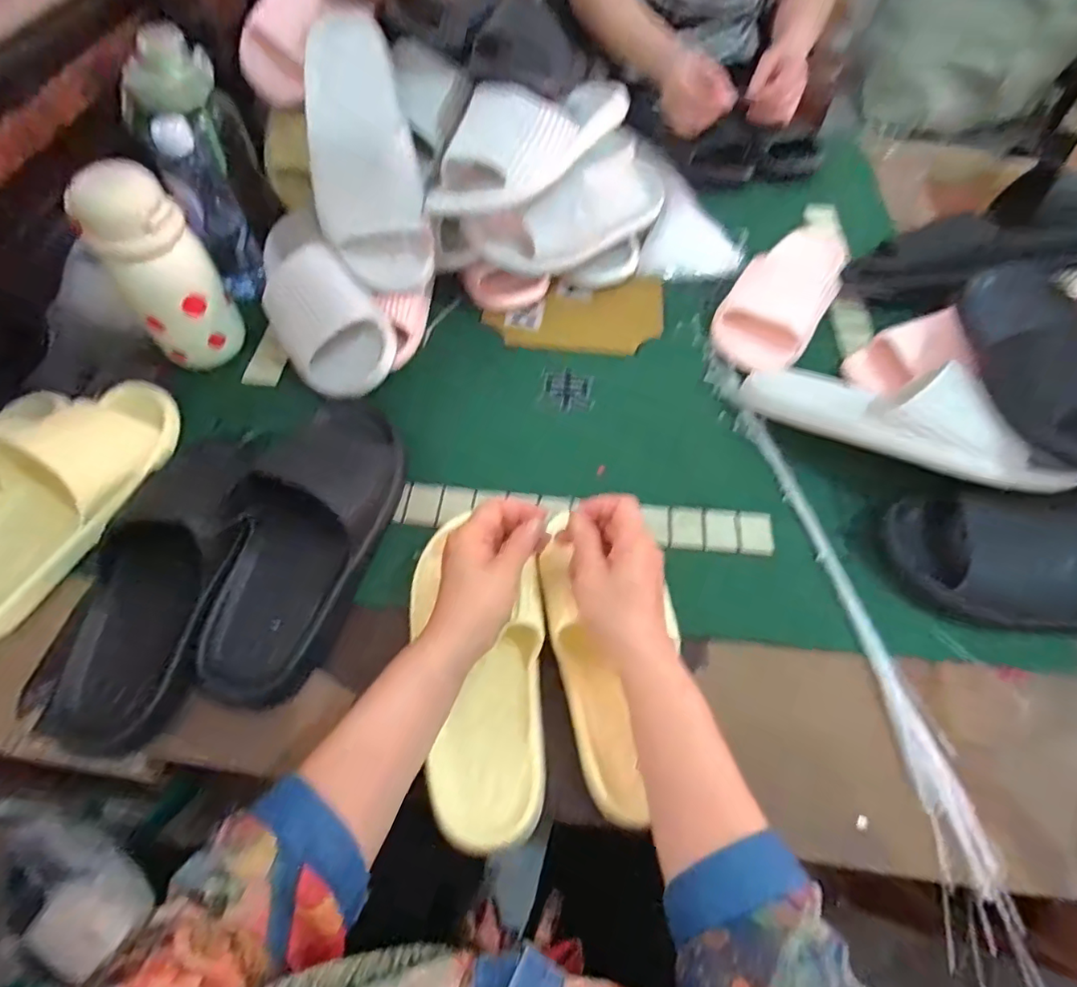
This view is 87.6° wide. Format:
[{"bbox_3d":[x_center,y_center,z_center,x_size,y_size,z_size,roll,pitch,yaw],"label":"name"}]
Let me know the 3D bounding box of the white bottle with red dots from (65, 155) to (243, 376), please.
[{"bbox_3d":[-0.353,-0.207,0.532,0.083,0.172,0.065,-33,66,-21],"label":"white bottle with red dots"}]

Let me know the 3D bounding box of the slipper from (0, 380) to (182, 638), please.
[{"bbox_3d":[-0.410,-0.004,0.475,0.098,0.068,0.263,18,59,8],"label":"slipper"}]

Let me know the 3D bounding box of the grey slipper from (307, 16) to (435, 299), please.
[{"bbox_3d":[-0.176,-0.342,0.552,0.103,0.064,0.273,-13,96,-10],"label":"grey slipper"}]

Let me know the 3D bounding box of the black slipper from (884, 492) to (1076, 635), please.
[{"bbox_3d":[0.428,0.049,0.428,0.269,0.091,0.102,6,58,1],"label":"black slipper"}]

